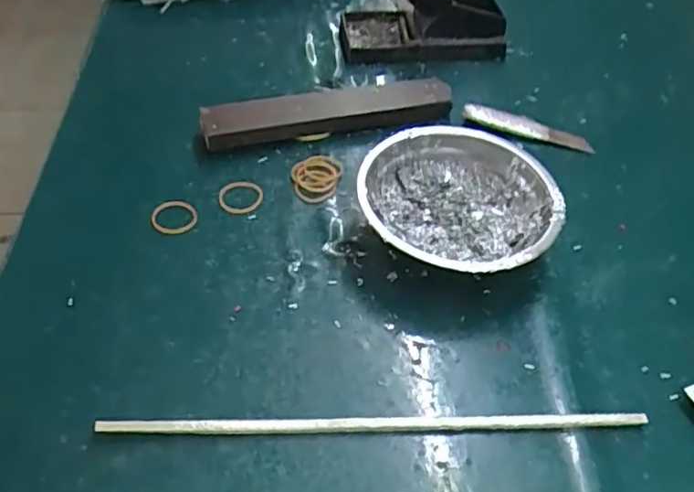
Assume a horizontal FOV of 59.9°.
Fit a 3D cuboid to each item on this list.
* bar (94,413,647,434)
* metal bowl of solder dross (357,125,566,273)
[{"bbox_3d":[0.016,0.091,0.313,0.276,0.007,0.008,0,49,-4],"label":"bar"},{"bbox_3d":[0.071,-0.022,0.390,0.120,0.046,0.118,2,49,-2],"label":"metal bowl of solder dross"}]

